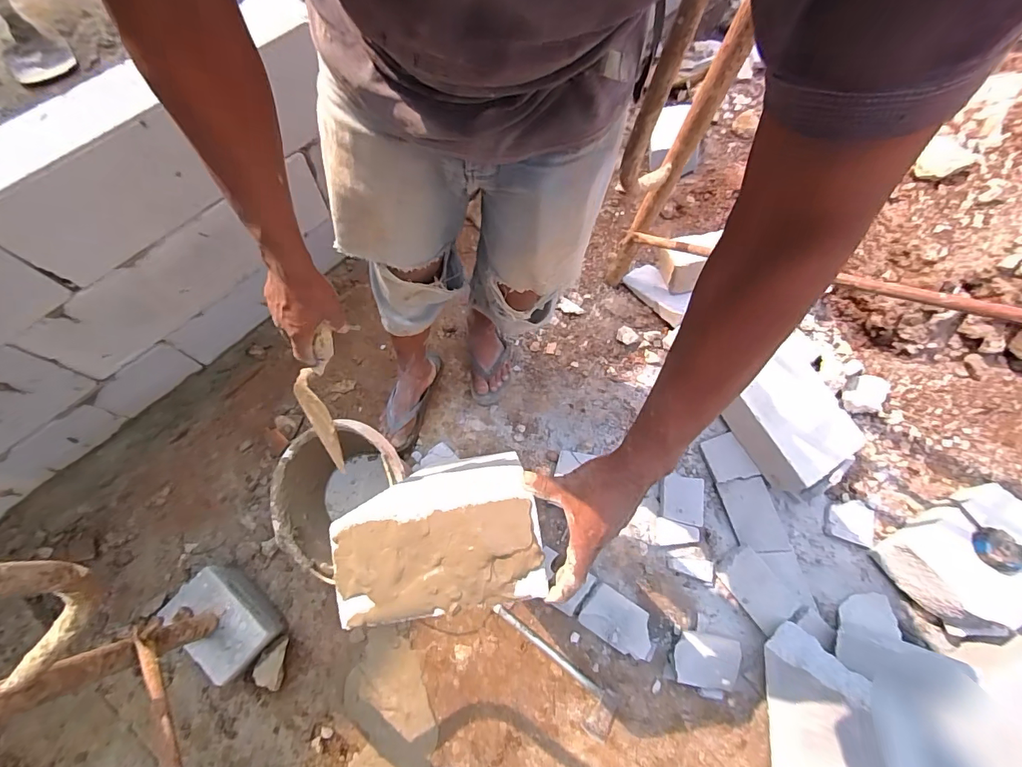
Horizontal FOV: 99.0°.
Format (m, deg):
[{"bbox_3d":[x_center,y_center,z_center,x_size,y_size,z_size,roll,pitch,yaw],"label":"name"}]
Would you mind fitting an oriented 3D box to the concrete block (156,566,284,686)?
[{"bbox_3d":[-0.627,0.514,0.949,0.221,0.111,0.148,41,80,11],"label":"concrete block"}]

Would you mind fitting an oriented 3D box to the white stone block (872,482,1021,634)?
[{"bbox_3d":[0.993,0.357,0.928,0.342,0.168,0.201,-28,77,-5],"label":"white stone block"}]

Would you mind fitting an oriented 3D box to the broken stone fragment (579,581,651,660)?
[{"bbox_3d":[0.239,0.524,0.962,0.169,0.040,0.102,32,79,9],"label":"broken stone fragment"}]

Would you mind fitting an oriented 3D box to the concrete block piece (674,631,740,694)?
[{"bbox_3d":[0.427,0.604,0.948,0.148,0.034,0.098,12,72,-1],"label":"concrete block piece"}]

